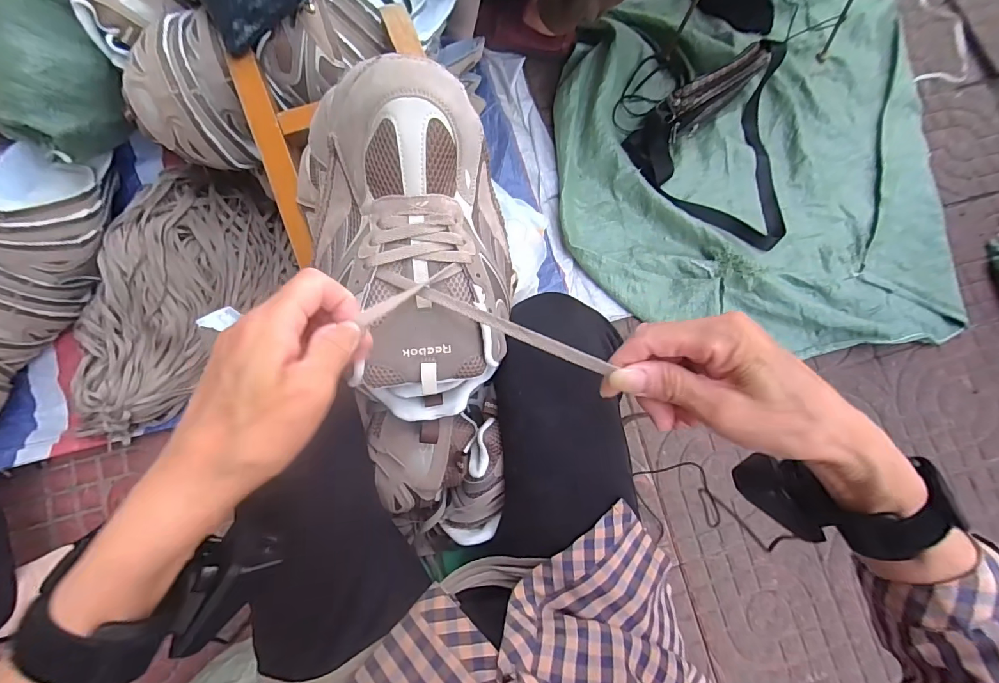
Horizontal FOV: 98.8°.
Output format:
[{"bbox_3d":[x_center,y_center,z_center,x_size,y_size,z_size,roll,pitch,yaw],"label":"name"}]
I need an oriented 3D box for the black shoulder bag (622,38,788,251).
[{"bbox_3d":[0.432,-0.327,0.776,0.288,0.155,0.321,-28,83,-7],"label":"black shoulder bag"}]

